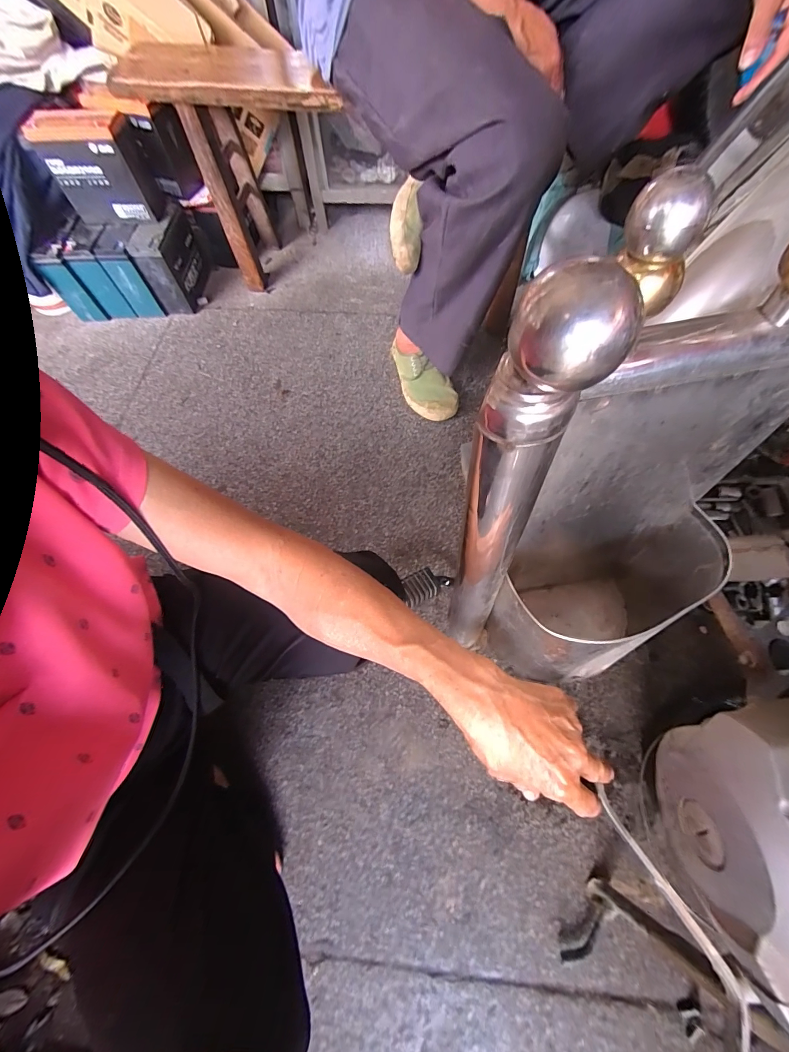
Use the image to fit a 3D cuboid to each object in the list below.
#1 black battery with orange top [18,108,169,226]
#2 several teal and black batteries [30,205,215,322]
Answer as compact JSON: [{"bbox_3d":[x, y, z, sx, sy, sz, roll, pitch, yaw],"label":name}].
[{"bbox_3d":[-0.699,-0.840,0.889,0.227,0.174,0.119,5,66,4],"label":"black battery with orange top"},{"bbox_3d":[-0.706,-0.688,1.011,0.344,0.177,0.182,-8,66,-1],"label":"several teal and black batteries"}]

